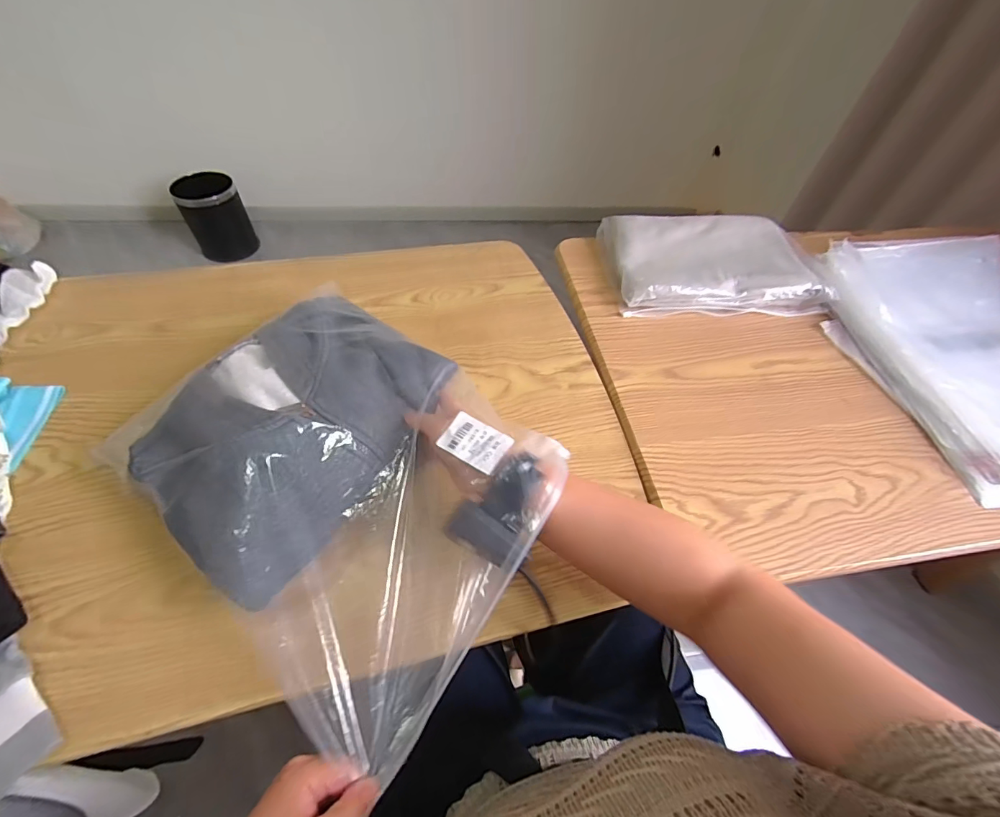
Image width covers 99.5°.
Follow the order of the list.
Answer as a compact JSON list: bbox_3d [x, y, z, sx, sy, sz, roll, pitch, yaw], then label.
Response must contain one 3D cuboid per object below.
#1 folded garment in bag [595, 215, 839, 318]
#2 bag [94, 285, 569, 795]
[{"bbox_3d":[0.338,-0.235,0.682,0.333,0.056,0.200,-1,53,-4],"label":"folded garment in bag"},{"bbox_3d":[-0.144,0.054,0.414,0.382,0.090,0.291,35,59,21],"label":"bag"}]

